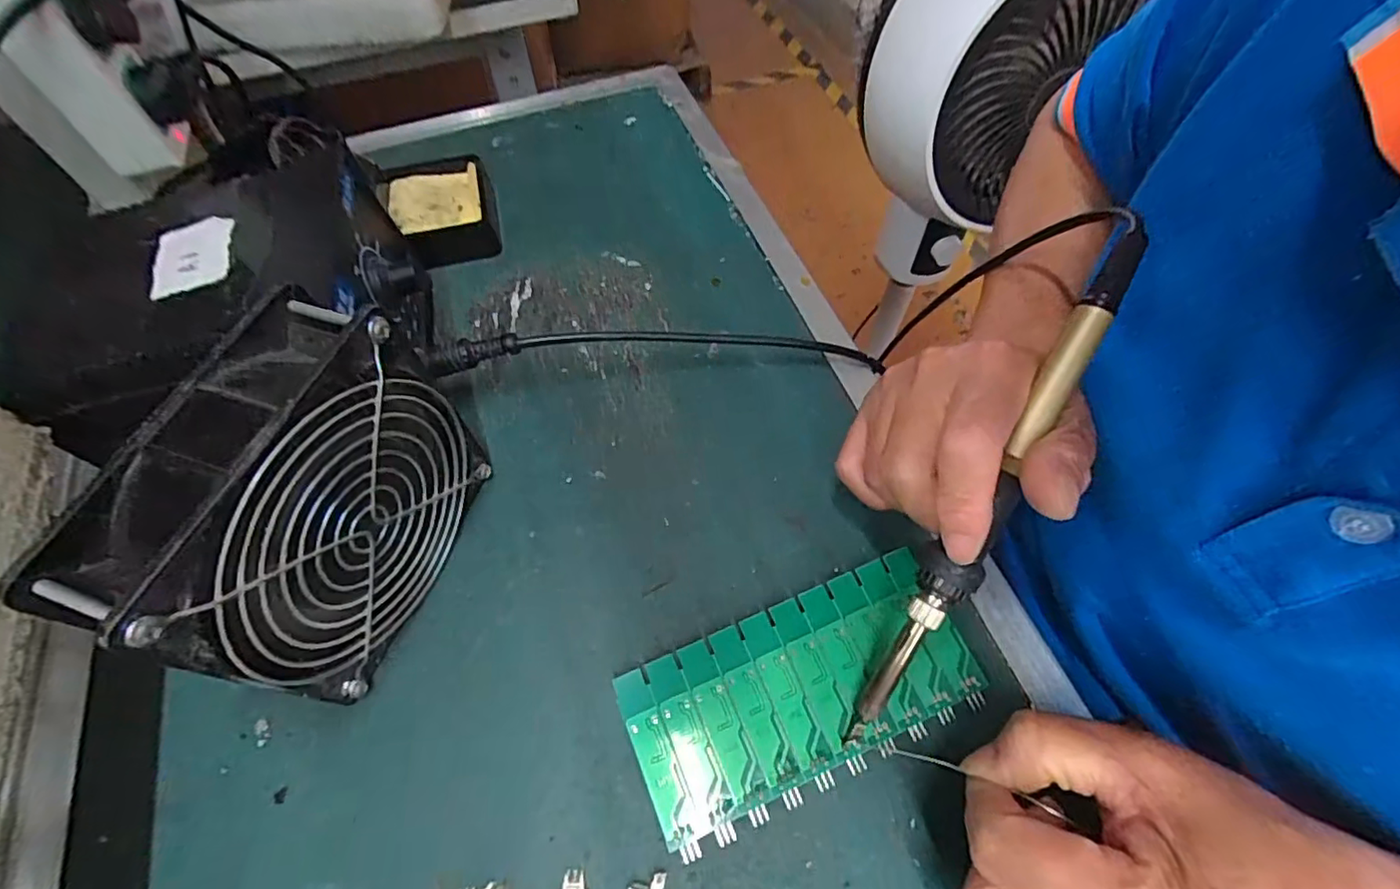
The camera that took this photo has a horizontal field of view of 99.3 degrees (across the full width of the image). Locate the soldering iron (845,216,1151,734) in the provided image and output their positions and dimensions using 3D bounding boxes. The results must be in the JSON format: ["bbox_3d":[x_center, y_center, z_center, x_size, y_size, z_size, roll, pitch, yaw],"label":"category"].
[{"bbox_3d":[0.106,0.019,0.217,0.017,0.015,0.212,28,95,16],"label":"soldering iron"}]

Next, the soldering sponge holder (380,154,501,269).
[{"bbox_3d":[-0.163,-0.150,0.381,0.063,0.027,0.077,-21,61,-11],"label":"soldering sponge holder"}]

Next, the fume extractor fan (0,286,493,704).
[{"bbox_3d":[-0.141,0.025,0.225,0.046,0.121,0.119,16,61,10],"label":"fume extractor fan"}]

